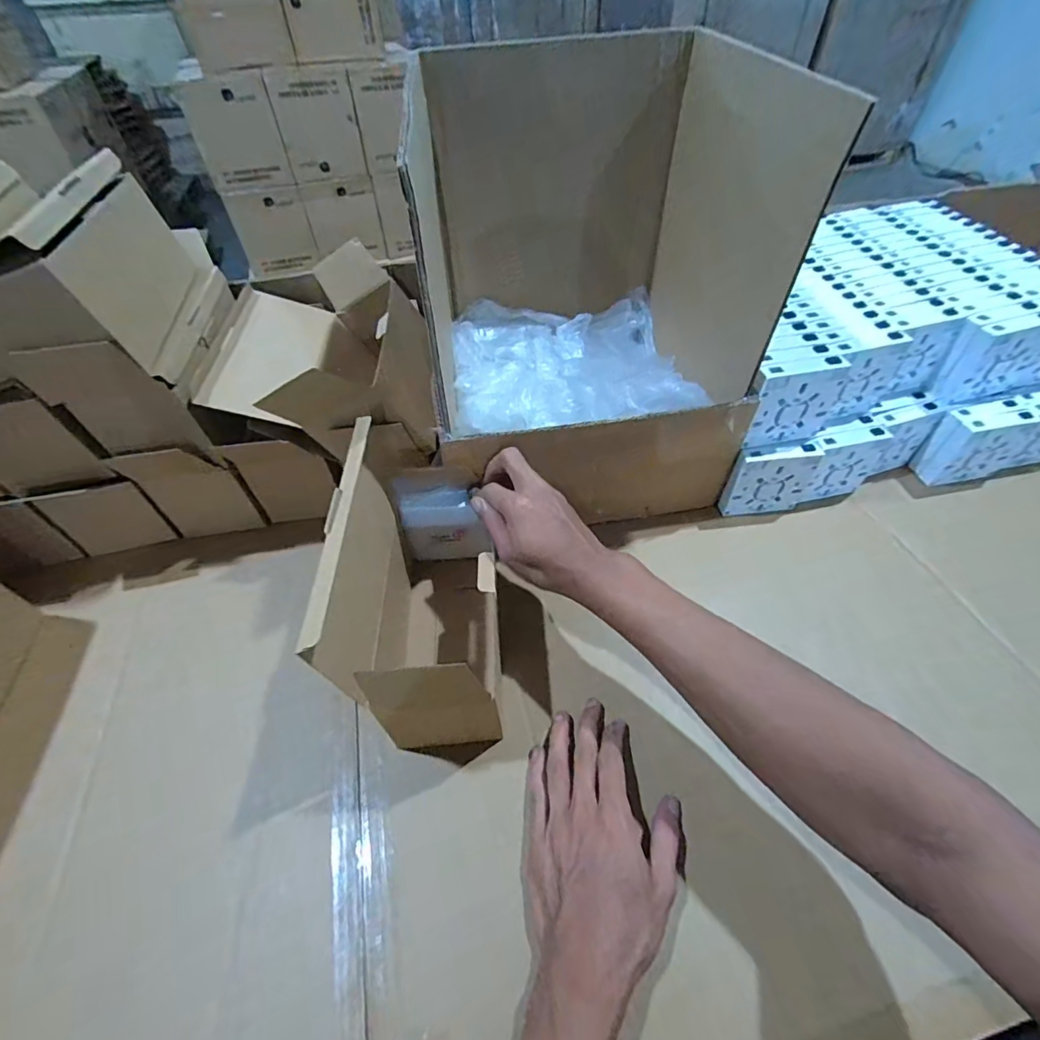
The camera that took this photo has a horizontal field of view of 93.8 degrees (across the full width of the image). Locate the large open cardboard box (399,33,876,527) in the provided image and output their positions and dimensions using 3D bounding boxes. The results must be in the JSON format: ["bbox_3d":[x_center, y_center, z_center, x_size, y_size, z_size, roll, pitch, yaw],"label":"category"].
[{"bbox_3d":[0.064,-0.234,0.514,0.296,0.352,0.331,-5,50,-3],"label":"large open cardboard box"}]

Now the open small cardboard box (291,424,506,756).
[{"bbox_3d":[-0.077,0.051,0.413,0.113,0.183,0.231,-4,50,-2],"label":"open small cardboard box"}]

